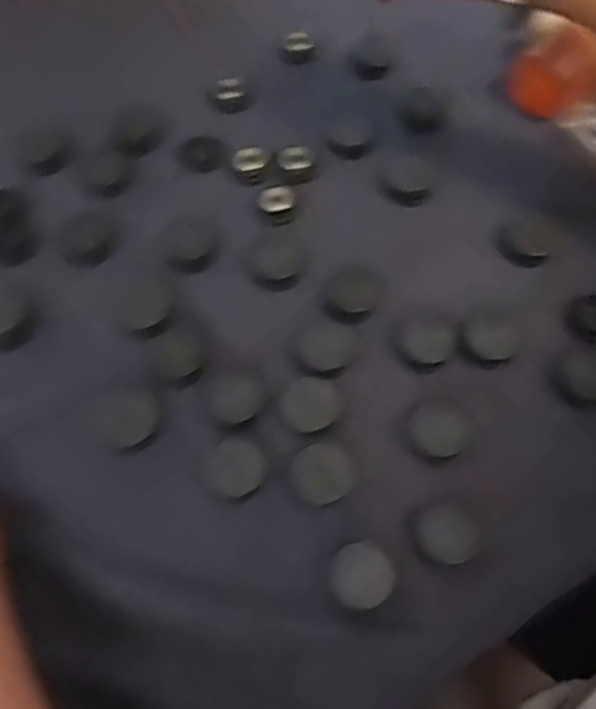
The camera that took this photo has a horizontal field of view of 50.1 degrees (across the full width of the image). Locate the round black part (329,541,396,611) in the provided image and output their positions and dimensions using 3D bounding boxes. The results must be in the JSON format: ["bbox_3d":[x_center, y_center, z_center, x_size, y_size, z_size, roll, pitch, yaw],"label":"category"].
[{"bbox_3d":[0.034,0.118,0.340,0.033,0.004,0.032,-1,63,1],"label":"round black part"}]

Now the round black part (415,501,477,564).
[{"bbox_3d":[0.082,0.097,0.350,0.032,0.004,0.032,-1,63,1],"label":"round black part"}]

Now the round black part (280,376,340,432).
[{"bbox_3d":[0.007,0.028,0.378,0.033,0.004,0.034,-1,63,1],"label":"round black part"}]

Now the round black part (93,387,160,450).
[{"bbox_3d":[-0.101,0.037,0.376,0.035,0.004,0.037,-1,63,1],"label":"round black part"}]

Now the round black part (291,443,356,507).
[{"bbox_3d":[0.014,0.067,0.361,0.034,0.004,0.033,1,61,-1],"label":"round black part"}]

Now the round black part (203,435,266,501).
[{"bbox_3d":[-0.036,0.064,0.361,0.033,0.004,0.033,-1,63,1],"label":"round black part"}]

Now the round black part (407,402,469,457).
[{"bbox_3d":[0.082,0.044,0.376,0.035,0.004,0.033,-1,63,1],"label":"round black part"}]

